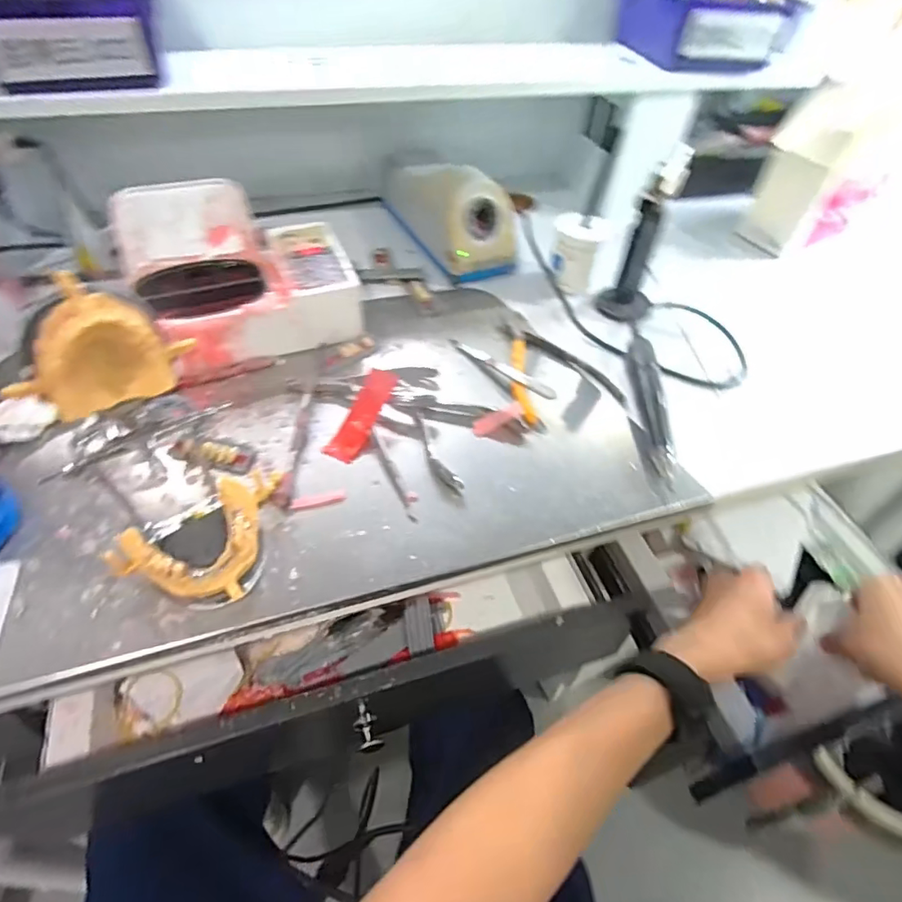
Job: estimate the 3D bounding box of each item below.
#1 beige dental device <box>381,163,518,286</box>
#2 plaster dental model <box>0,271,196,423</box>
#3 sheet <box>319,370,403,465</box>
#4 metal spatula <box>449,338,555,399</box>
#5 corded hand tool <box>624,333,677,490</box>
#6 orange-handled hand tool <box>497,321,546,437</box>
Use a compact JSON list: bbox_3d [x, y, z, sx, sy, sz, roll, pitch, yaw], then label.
[{"bbox_3d":[-0.009,-0.289,0.621,0.092,0.089,0.201,-21,53,-21],"label":"beige dental device"},{"bbox_3d":[-0.185,-0.054,0.281,0.086,0.064,0.032,-31,57,-28],"label":"plaster dental model"},{"bbox_3d":[-0.070,-0.029,0.427,0.026,0.009,0.084,21,70,14],"label":"sheet"},{"bbox_3d":[0.045,-0.078,0.491,0.119,0.005,0.016,37,56,26],"label":"metal spatula"},{"bbox_3d":[0.173,-0.043,0.465,0.022,0.020,0.176,4,48,0],"label":"corded hand tool"},{"bbox_3d":[0.064,-0.072,0.488,0.024,0.006,0.140,-1,49,-5],"label":"orange-handled hand tool"}]

